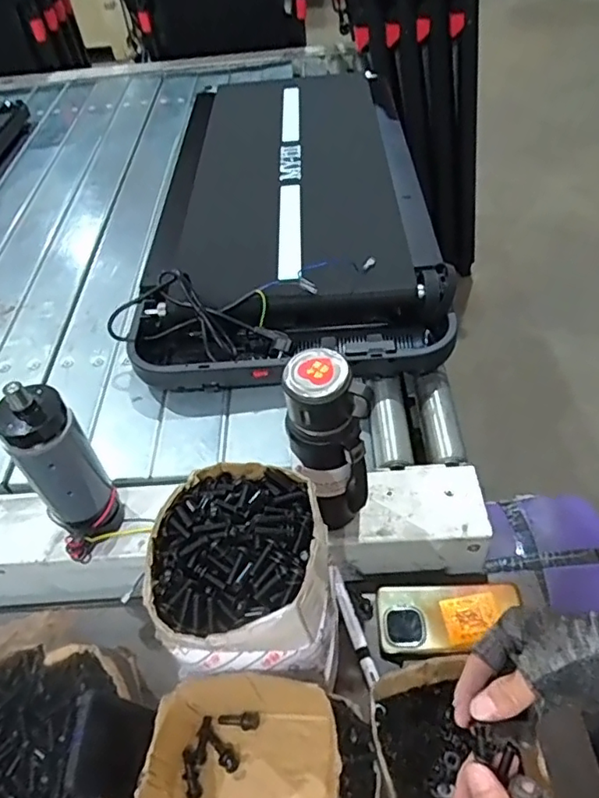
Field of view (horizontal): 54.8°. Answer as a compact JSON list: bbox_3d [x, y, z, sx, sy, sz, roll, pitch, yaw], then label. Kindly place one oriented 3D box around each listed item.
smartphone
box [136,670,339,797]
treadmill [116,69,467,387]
[{"bbox_3d":[0.171,0.249,0.660,0.159,0.010,0.078,-2,48,4],"label":"smartphone"},{"bbox_3d":[-0.048,0.314,0.481,0.152,0.068,0.164,5,49,10],"label":"box"},{"bbox_3d":[-0.029,-0.388,1.103,0.496,0.103,0.929,-3,48,3],"label":"treadmill"}]

